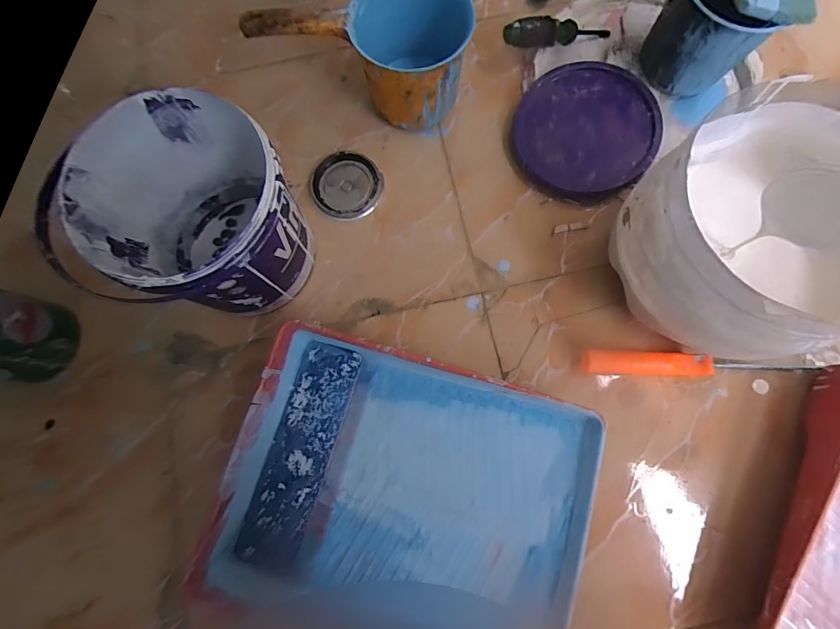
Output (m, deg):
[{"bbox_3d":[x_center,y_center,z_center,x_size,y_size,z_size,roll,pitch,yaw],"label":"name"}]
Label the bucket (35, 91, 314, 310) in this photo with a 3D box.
[{"bbox_3d":[-0.222,-0.095,0.454,0.186,0.187,0.186,0,77,1],"label":"bucket"}]

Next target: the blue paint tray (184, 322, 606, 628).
[{"bbox_3d":[-0.009,0.192,0.443,0.366,0.074,0.282,14,78,4],"label":"blue paint tray"}]

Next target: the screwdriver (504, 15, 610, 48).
[{"bbox_3d":[0.194,-0.387,0.568,0.176,0.026,0.026,-16,77,-22],"label":"screwdriver"}]

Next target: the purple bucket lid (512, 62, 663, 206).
[{"bbox_3d":[0.220,-0.244,0.558,0.180,0.040,0.181,0,77,1],"label":"purple bucket lid"}]

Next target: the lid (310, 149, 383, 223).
[{"bbox_3d":[-0.100,-0.176,0.561,0.097,0.010,0.093,0,77,1],"label":"lid"}]

